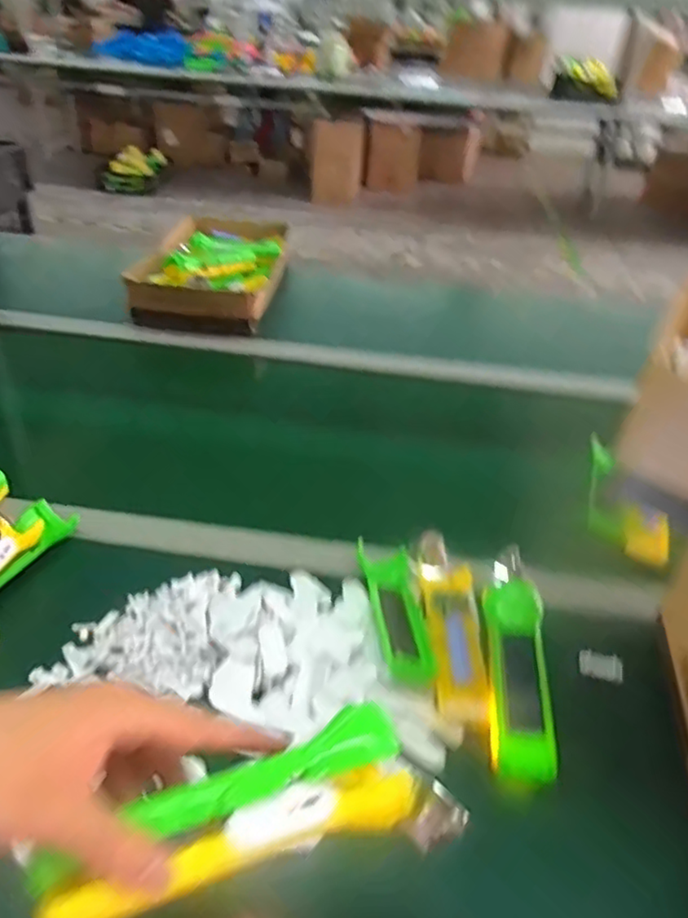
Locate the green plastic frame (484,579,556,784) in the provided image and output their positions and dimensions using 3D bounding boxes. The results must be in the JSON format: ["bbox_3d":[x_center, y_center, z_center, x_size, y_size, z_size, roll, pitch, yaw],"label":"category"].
[{"bbox_3d":[0.143,0.174,0.527,0.047,0.035,0.169,6,37,4],"label":"green plastic frame"}]

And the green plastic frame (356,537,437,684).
[{"bbox_3d":[0.047,0.132,0.587,0.048,0.016,0.151,-3,37,-8],"label":"green plastic frame"}]

